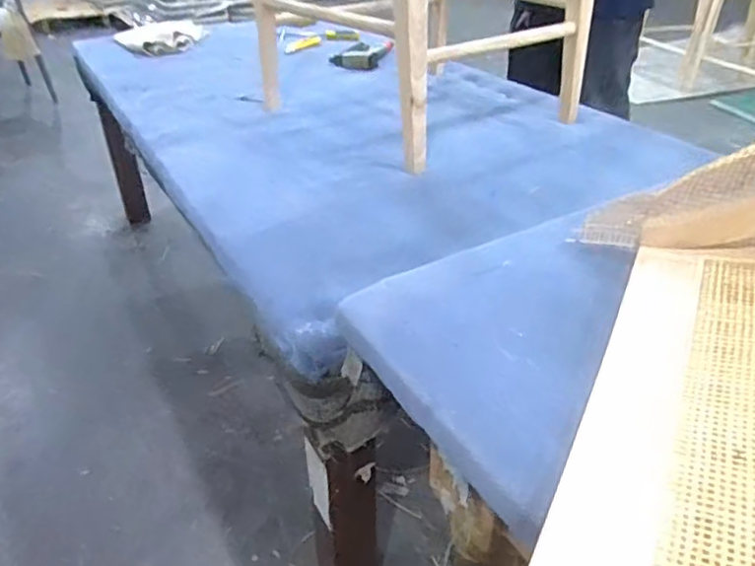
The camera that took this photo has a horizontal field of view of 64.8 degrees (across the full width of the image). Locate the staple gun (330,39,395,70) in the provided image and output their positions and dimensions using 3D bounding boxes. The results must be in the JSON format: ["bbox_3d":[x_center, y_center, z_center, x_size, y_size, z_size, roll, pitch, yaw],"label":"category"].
[{"bbox_3d":[-0.043,-0.649,1.687,0.132,0.034,0.168,15,37,21],"label":"staple gun"}]

